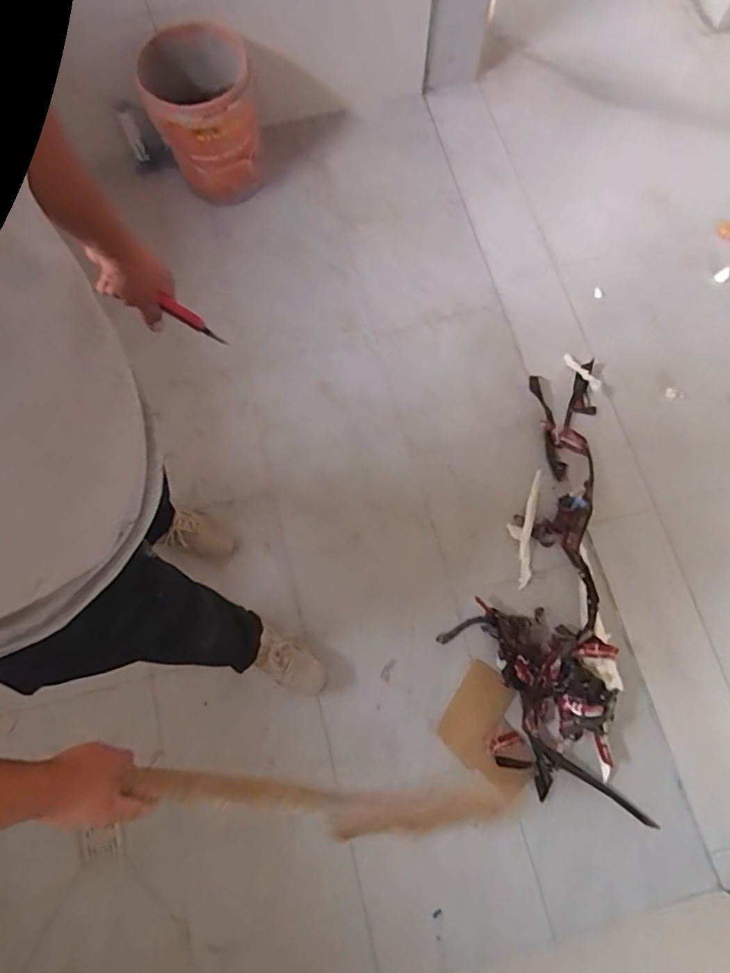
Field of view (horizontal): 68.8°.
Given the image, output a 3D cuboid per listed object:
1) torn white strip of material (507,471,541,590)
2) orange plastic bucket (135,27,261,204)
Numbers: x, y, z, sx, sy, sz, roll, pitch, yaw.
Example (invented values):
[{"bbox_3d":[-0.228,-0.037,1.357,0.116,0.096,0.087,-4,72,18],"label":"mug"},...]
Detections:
[{"bbox_3d":[0.430,0.112,1.458,0.071,0.012,0.325,9,76,3],"label":"torn white strip of material"},{"bbox_3d":[-0.467,-1.092,1.580,0.288,0.342,0.362,-19,76,-4],"label":"orange plastic bucket"}]

